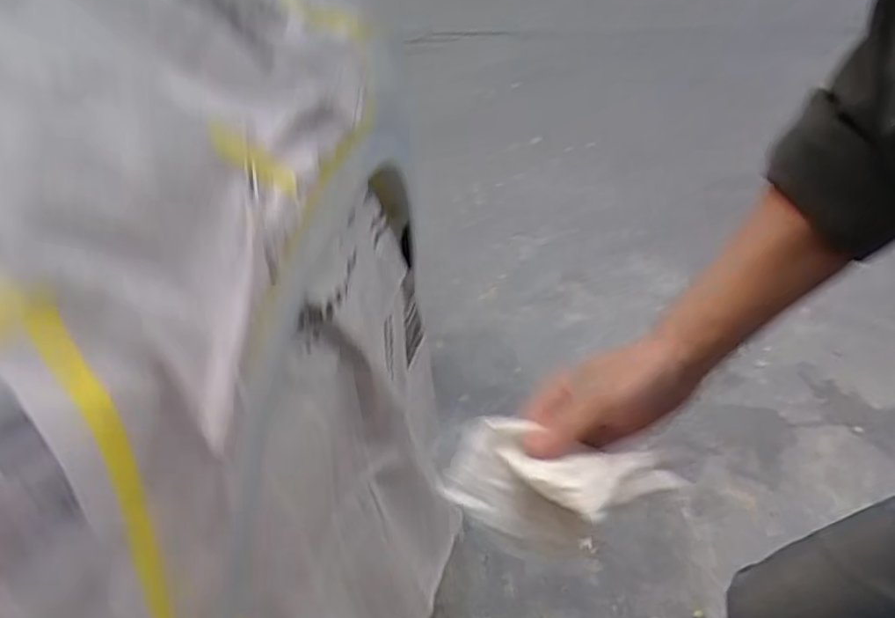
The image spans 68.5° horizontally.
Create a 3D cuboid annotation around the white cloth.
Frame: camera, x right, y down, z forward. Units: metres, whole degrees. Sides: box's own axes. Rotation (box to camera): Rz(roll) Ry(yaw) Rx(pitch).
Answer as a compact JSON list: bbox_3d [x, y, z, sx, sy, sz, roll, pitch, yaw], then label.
[{"bbox_3d":[0.071,0.116,0.420,0.140,0.067,0.058,3,42,9],"label":"white cloth"}]

